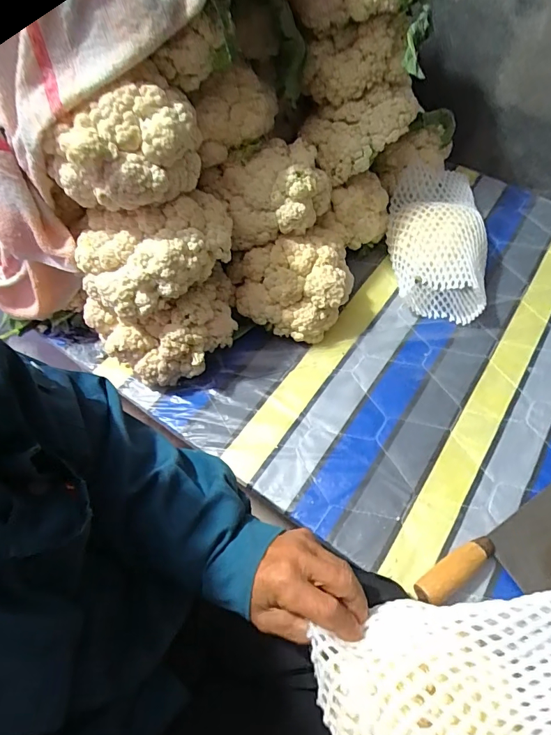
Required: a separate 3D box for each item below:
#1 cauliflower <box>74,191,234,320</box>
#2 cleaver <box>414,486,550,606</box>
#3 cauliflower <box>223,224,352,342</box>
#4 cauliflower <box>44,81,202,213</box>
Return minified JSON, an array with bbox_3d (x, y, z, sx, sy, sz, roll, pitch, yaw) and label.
[{"bbox_3d":[-0.134,-0.132,0.483,0.185,0.096,0.103,-16,60,-11],"label":"cauliflower"},{"bbox_3d":[0.294,0.209,0.467,0.281,0.026,0.099,-25,62,-16],"label":"cleaver"},{"bbox_3d":[0.035,-0.114,0.609,0.180,0.112,0.131,-22,61,-15],"label":"cauliflower"},{"bbox_3d":[-0.134,-0.216,0.417,0.160,0.088,0.080,-30,64,-19],"label":"cauliflower"}]

